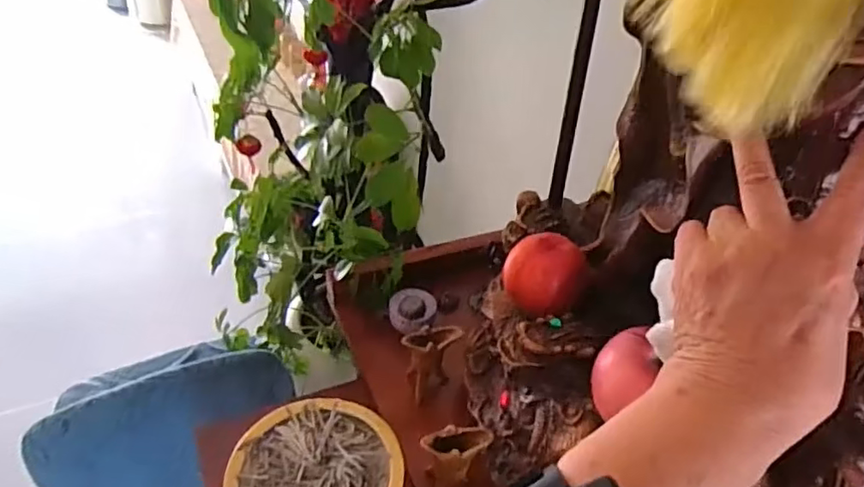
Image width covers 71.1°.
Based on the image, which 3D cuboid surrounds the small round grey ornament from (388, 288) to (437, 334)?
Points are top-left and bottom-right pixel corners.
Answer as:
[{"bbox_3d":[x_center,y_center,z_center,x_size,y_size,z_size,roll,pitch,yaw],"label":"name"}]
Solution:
[{"bbox_3d":[-0.023,0.079,0.722,0.045,0.031,0.051,-29,51,-35],"label":"small round grey ornament"}]

